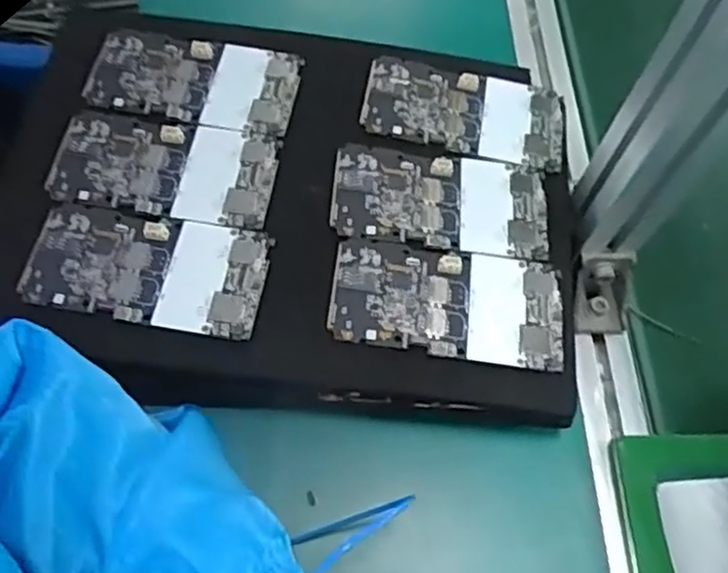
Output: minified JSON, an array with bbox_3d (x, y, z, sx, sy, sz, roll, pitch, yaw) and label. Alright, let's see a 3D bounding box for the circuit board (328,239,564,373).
[{"bbox_3d":[0.047,0.009,0.401,0.129,0.006,0.067,5,64,-2],"label":"circuit board"}]

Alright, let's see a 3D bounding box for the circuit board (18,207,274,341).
[{"bbox_3d":[-0.121,-0.010,0.397,0.130,0.009,0.064,9,64,1],"label":"circuit board"}]

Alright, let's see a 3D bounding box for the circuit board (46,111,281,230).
[{"bbox_3d":[-0.119,-0.070,0.427,0.130,0.009,0.067,8,64,0],"label":"circuit board"}]

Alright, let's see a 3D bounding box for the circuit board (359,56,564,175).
[{"bbox_3d":[0.066,-0.115,0.462,0.130,0.009,0.066,11,64,1],"label":"circuit board"}]

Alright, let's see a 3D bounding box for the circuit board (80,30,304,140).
[{"bbox_3d":[-0.109,-0.132,0.454,0.126,0.010,0.066,11,64,2],"label":"circuit board"}]

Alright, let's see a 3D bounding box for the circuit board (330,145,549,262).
[{"bbox_3d":[0.047,-0.053,0.431,0.127,0.005,0.067,6,64,-1],"label":"circuit board"}]

